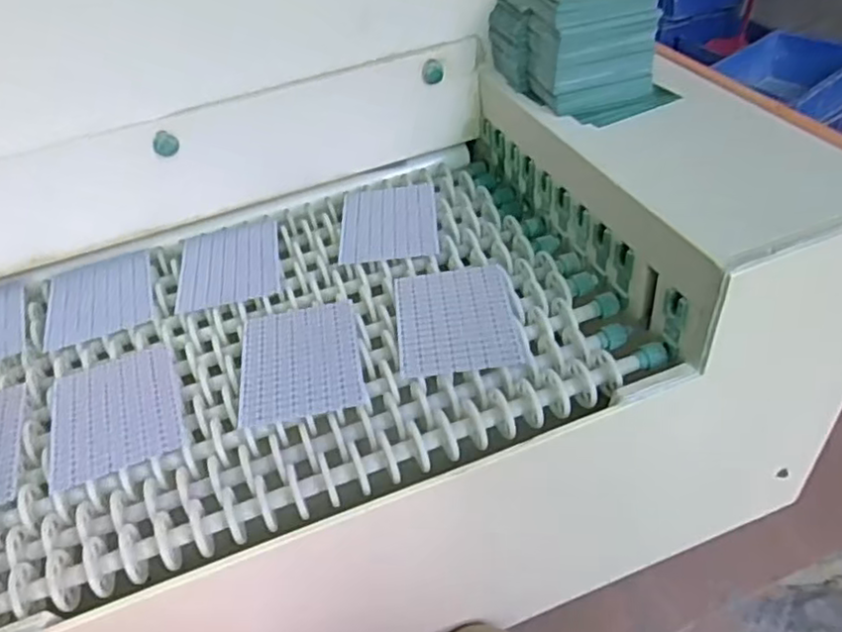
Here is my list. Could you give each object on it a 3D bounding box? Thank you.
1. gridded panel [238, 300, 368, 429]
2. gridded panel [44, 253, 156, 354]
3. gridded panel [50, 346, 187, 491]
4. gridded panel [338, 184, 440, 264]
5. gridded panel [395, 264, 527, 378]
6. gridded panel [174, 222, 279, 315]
[{"bbox_3d":[-0.102,0.036,0.572,0.100,0.007,0.131,-10,41,-1],"label":"gridded panel"},{"bbox_3d":[-0.325,-0.019,0.670,0.101,0.005,0.122,-18,44,-11],"label":"gridded panel"},{"bbox_3d":[-0.254,0.077,0.551,0.100,0.009,0.132,-19,44,-12],"label":"gridded panel"},{"bbox_3d":[-0.034,-0.103,0.711,0.101,0.005,0.130,-5,43,2],"label":"gridded panel"},{"bbox_3d":[0.030,0.001,0.586,0.102,0.004,0.128,-8,42,2],"label":"gridded panel"},{"bbox_3d":[-0.198,-0.056,0.690,0.100,0.007,0.131,-11,43,-4],"label":"gridded panel"}]

